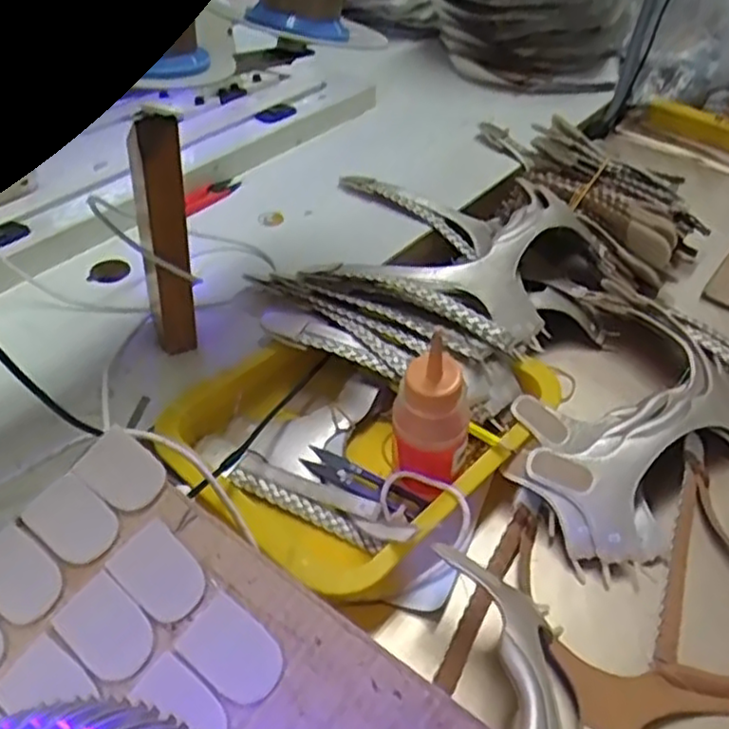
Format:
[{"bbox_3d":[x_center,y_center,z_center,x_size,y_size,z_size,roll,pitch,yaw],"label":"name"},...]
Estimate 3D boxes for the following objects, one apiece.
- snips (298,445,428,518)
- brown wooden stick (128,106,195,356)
[{"bbox_3d":[-0.002,0.080,0.498,0.092,0.014,0.024,26,48,20],"label":"snips"},{"bbox_3d":[-0.137,-0.075,0.496,0.032,0.201,0.015,-7,45,-12],"label":"brown wooden stick"}]

